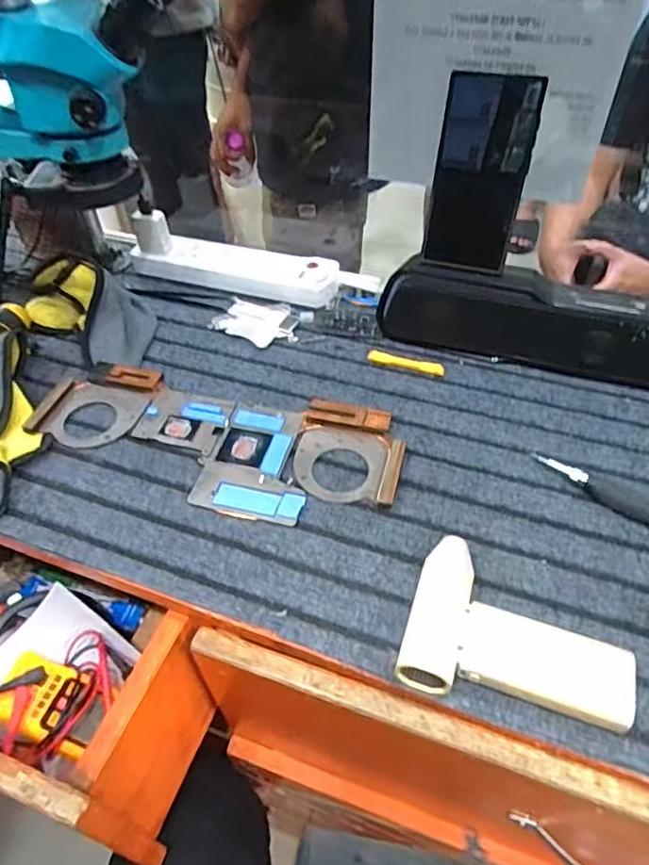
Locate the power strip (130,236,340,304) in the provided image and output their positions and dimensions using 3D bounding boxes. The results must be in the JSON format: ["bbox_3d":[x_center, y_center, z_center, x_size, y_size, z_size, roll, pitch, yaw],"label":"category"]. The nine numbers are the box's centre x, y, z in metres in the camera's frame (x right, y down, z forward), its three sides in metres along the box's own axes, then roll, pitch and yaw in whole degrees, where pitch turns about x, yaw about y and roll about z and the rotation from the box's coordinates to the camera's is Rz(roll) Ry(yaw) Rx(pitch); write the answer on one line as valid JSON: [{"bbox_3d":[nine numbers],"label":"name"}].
[{"bbox_3d":[-0.114,-0.202,0.695,0.262,0.034,0.052,10,48,12],"label":"power strip"}]

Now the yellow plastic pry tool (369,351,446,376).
[{"bbox_3d":[0.086,-0.074,0.596,0.081,0.004,0.015,12,48,14],"label":"yellow plastic pry tool"}]

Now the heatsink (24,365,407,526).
[{"bbox_3d":[-0.105,0.007,0.521,0.342,0.014,0.137,10,48,12],"label":"heatsink"}]

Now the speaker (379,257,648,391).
[{"bbox_3d":[0.270,-0.101,0.553,0.434,0.089,0.087,14,49,15],"label":"speaker"}]

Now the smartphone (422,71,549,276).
[{"bbox_3d":[0.145,-0.237,0.529,0.081,0.165,0.006,11,27,9],"label":"smartphone"}]

